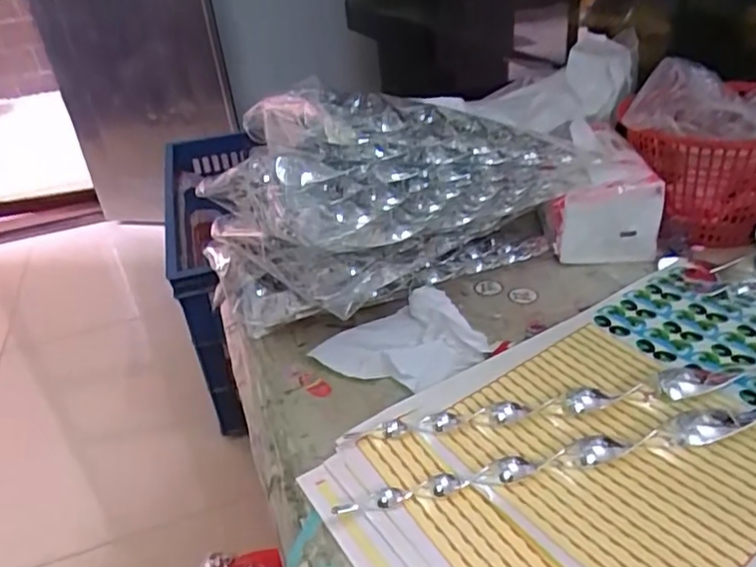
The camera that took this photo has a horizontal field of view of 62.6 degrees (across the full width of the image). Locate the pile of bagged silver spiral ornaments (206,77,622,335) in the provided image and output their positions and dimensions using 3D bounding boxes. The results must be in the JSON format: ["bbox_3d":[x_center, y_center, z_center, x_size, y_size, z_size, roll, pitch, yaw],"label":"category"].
[{"bbox_3d":[0.032,-0.085,0.567,0.374,0.173,0.171,-13,33,-8],"label":"pile of bagged silver spiral ornaments"}]

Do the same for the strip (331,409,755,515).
[{"bbox_3d":[0.119,0.108,0.385,0.286,0.018,0.021,-12,32,-6],"label":"strip"}]

